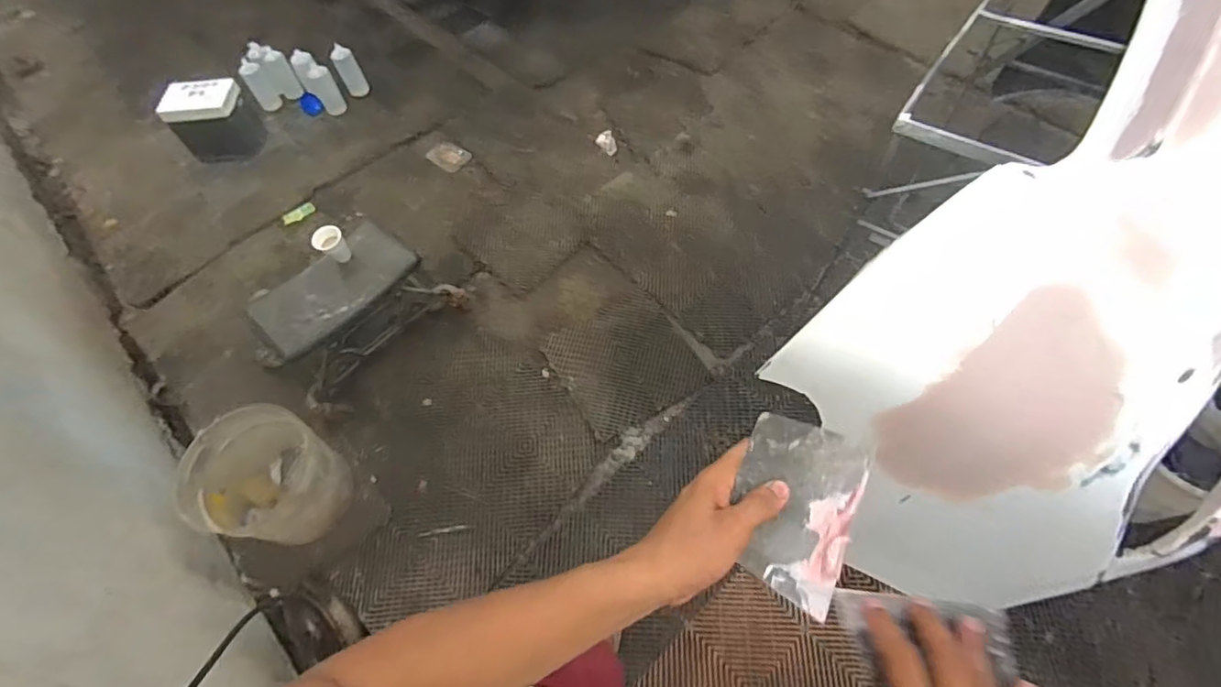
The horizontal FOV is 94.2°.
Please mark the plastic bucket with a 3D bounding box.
[{"bbox_3d":[-0.871,0.349,1.449,0.329,0.298,0.316,26,64,17],"label":"plastic bucket"}]

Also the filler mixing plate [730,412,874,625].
[{"bbox_3d":[0.147,0.130,0.451,0.095,0.009,0.136,23,70,4],"label":"filler mixing plate"}]

